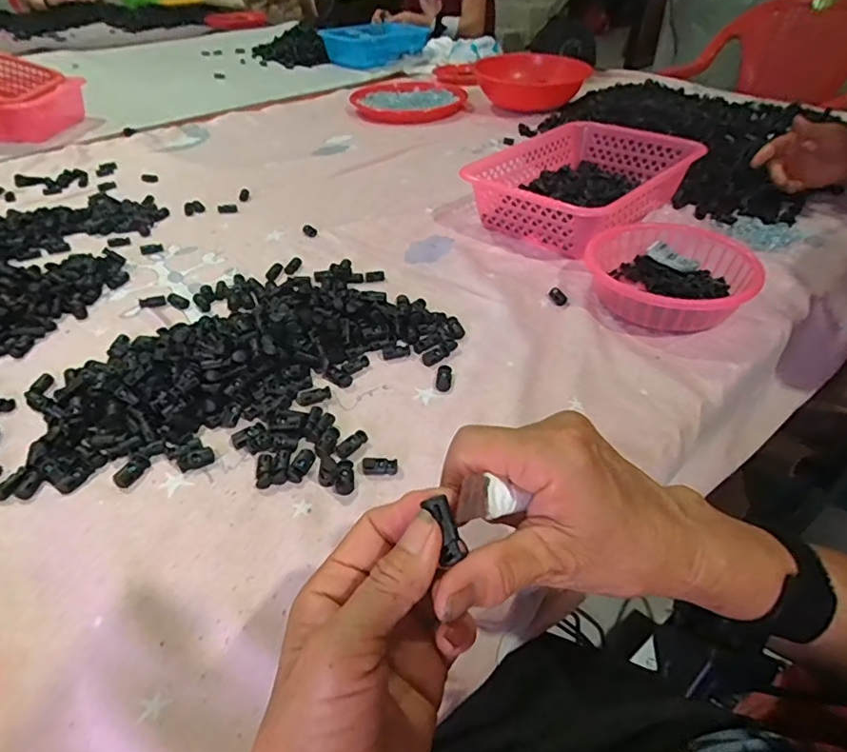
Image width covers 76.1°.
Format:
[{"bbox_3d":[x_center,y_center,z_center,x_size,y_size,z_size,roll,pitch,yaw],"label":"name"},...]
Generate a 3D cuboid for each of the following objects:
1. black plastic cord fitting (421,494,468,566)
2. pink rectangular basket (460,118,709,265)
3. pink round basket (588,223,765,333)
[{"bbox_3d":[0.009,0.063,0.220,0.011,0.004,0.025,-19,83,-21],"label":"black plastic cord fitting"},{"bbox_3d":[0.221,-0.263,0.756,0.293,0.091,0.216,-32,51,-31],"label":"pink rectangular basket"},{"bbox_3d":[0.264,-0.104,0.581,0.158,0.052,0.158,10,43,10],"label":"pink round basket"}]

